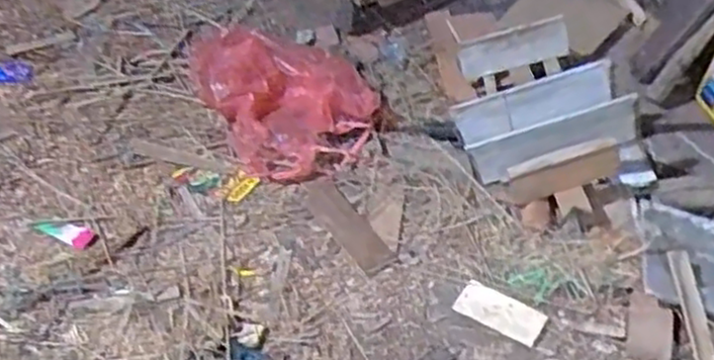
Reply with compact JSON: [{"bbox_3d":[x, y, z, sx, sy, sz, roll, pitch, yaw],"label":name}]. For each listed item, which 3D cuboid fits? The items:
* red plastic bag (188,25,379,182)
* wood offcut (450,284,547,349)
[{"bbox_3d":[-0.133,-0.163,1.297,0.250,0.134,0.313,-24,51,-28],"label":"red plastic bag"},{"bbox_3d":[0.205,0.189,1.057,0.121,0.009,0.059,26,47,19],"label":"wood offcut"}]

